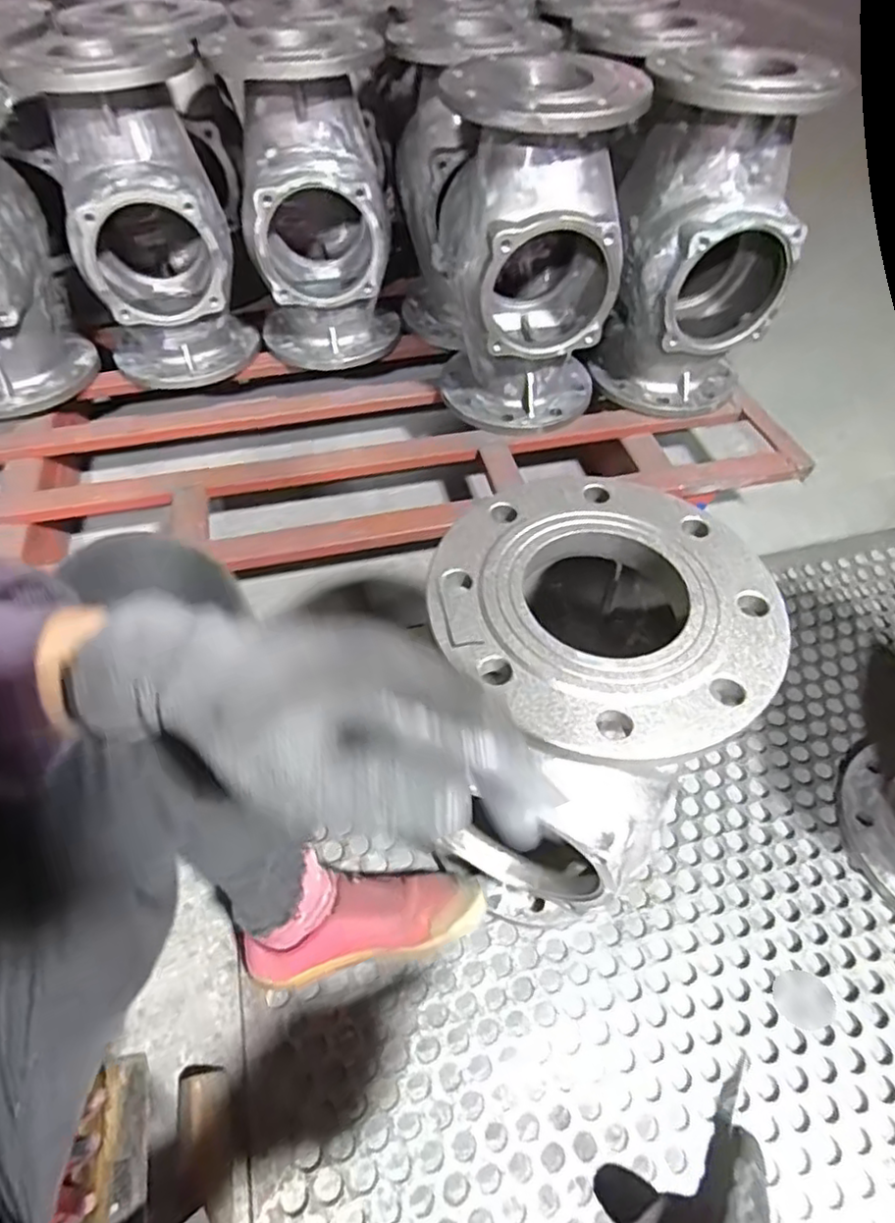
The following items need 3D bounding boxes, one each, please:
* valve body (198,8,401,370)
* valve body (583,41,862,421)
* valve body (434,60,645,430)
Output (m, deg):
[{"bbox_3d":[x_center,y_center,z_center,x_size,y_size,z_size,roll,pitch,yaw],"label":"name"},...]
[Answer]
[{"bbox_3d":[-0.184,-0.574,0.923,0.191,0.353,0.266,-7,52,-5],"label":"valve body"},{"bbox_3d":[0.308,-0.455,0.824,0.226,0.355,0.213,12,52,10],"label":"valve body"},{"bbox_3d":[0.089,-0.443,0.809,0.209,0.354,0.253,0,51,0],"label":"valve body"}]

